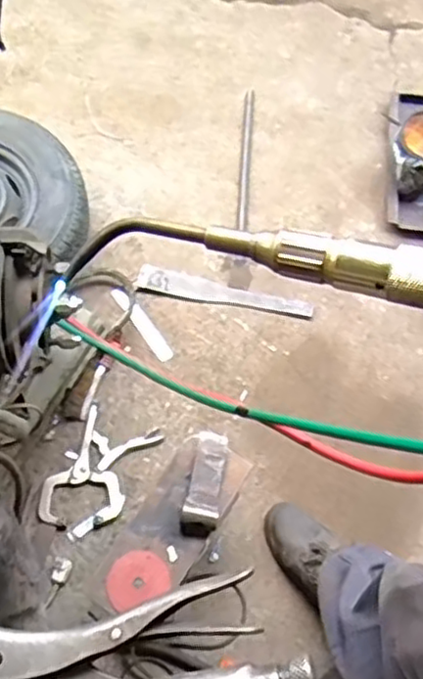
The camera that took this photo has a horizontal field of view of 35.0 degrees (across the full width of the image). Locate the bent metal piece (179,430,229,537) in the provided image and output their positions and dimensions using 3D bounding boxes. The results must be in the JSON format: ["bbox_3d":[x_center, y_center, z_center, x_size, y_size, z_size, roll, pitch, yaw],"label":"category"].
[{"bbox_3d":[-0.012,0.235,1.111,0.069,0.047,0.173,13,65,1],"label":"bent metal piece"}]

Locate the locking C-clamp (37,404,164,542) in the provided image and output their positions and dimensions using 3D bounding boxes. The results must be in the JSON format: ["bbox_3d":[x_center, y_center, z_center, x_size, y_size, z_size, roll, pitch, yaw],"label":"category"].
[{"bbox_3d":[-0.233,0.271,1.362,0.153,0.024,0.255,25,66,6],"label":"locking C-clamp"}]

